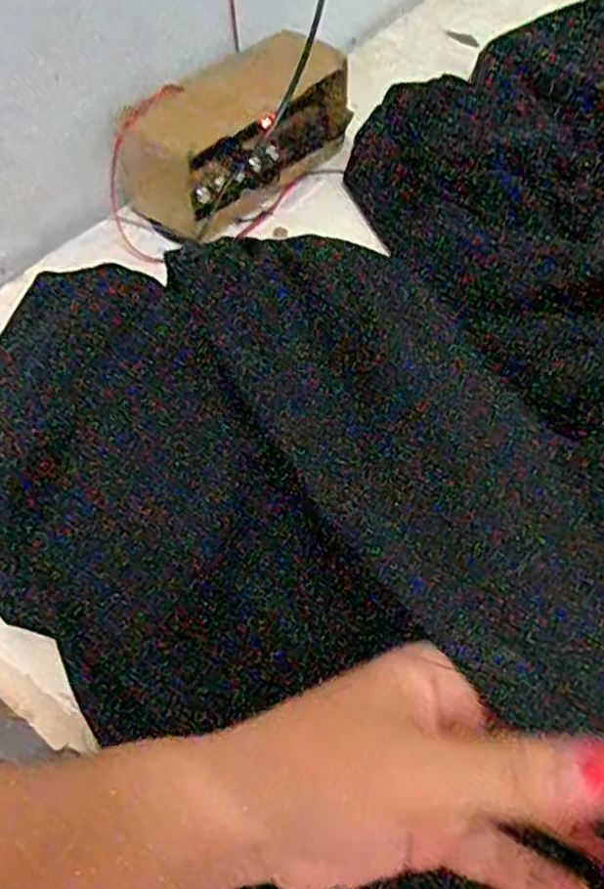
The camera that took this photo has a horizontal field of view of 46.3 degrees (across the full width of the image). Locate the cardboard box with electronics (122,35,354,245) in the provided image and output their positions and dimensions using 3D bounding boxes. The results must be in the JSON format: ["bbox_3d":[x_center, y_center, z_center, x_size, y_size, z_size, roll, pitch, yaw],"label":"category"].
[{"bbox_3d":[-0.048,-0.230,0.530,0.200,0.084,0.066,-38,61,-23],"label":"cardboard box with electronics"}]

